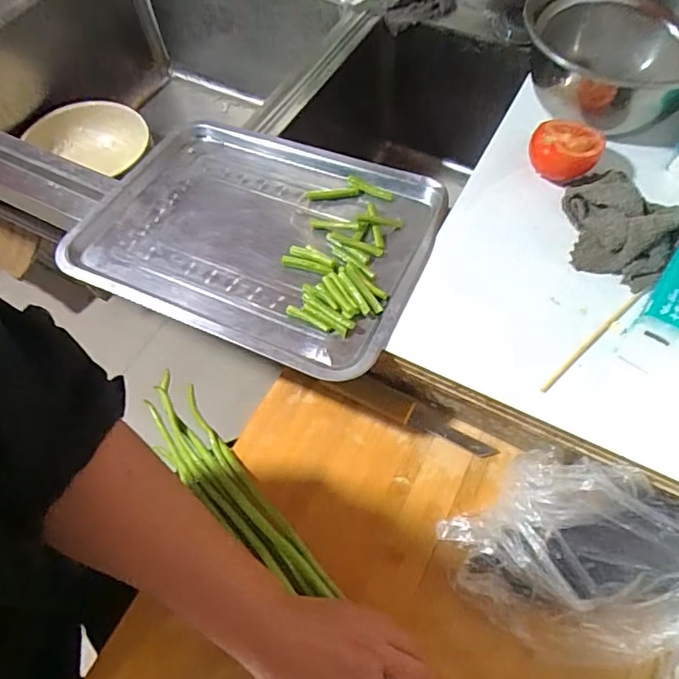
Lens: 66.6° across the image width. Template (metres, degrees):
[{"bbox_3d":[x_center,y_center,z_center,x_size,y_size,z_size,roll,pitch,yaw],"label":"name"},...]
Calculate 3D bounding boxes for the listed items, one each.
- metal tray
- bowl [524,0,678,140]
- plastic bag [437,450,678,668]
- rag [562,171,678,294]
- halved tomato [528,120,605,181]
[{"bbox_3d":[-0.096,-0.114,0.536,0.362,0.027,0.256,21,63,14],"label":"metal tray"},{"bbox_3d":[0.287,-0.300,0.545,0.170,0.088,0.190,-10,60,-2],"label":"bowl"},{"bbox_3d":[0.183,0.166,0.398,0.177,0.084,0.137,26,65,17],"label":"plastic bag"},{"bbox_3d":[0.260,-0.112,0.477,0.083,0.041,0.129,2,60,4],"label":"rag"},{"bbox_3d":[0.226,-0.190,0.518,0.066,0.035,0.068,-1,60,2],"label":"halved tomato"}]

